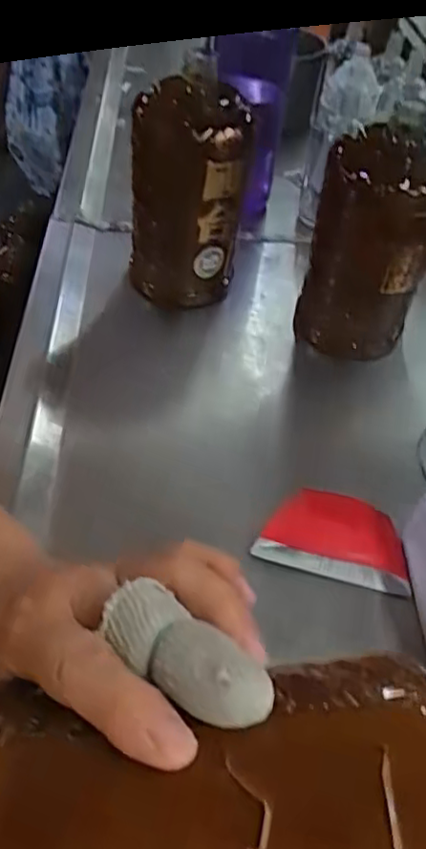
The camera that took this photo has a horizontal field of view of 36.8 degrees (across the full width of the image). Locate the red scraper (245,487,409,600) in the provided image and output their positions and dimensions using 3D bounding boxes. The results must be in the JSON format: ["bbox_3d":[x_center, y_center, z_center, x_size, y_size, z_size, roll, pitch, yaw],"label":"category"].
[{"bbox_3d":[0.073,0.064,0.383,0.087,0.016,0.052,12,47,8],"label":"red scraper"}]

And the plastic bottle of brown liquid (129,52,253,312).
[{"bbox_3d":[-0.019,-0.177,0.518,0.093,0.190,0.072,7,47,3],"label":"plastic bottle of brown liquid"}]

